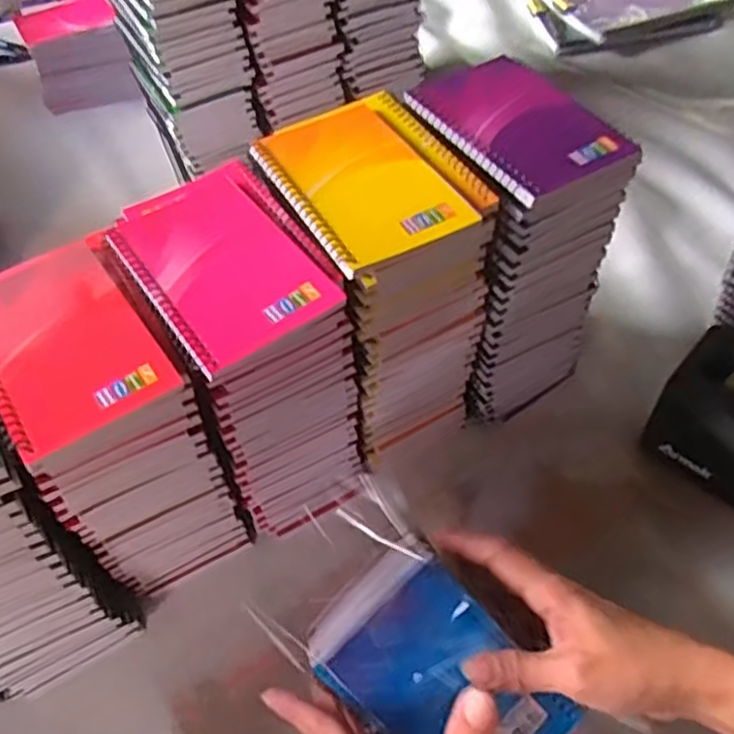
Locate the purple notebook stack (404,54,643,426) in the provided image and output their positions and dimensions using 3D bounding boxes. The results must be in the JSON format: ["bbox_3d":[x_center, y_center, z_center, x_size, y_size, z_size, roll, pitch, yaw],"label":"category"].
[{"bbox_3d":[0.096,-0.091,0.513,0.103,0.205,0.127,-26,57,-15],"label":"purple notebook stack"}]

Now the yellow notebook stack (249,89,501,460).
[{"bbox_3d":[0.005,-0.051,0.496,0.104,0.218,0.131,-28,57,-16],"label":"yellow notebook stack"}]

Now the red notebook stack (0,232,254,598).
[{"bbox_3d":[-0.163,0.043,0.459,0.095,0.212,0.136,-33,60,-20],"label":"red notebook stack"}]

